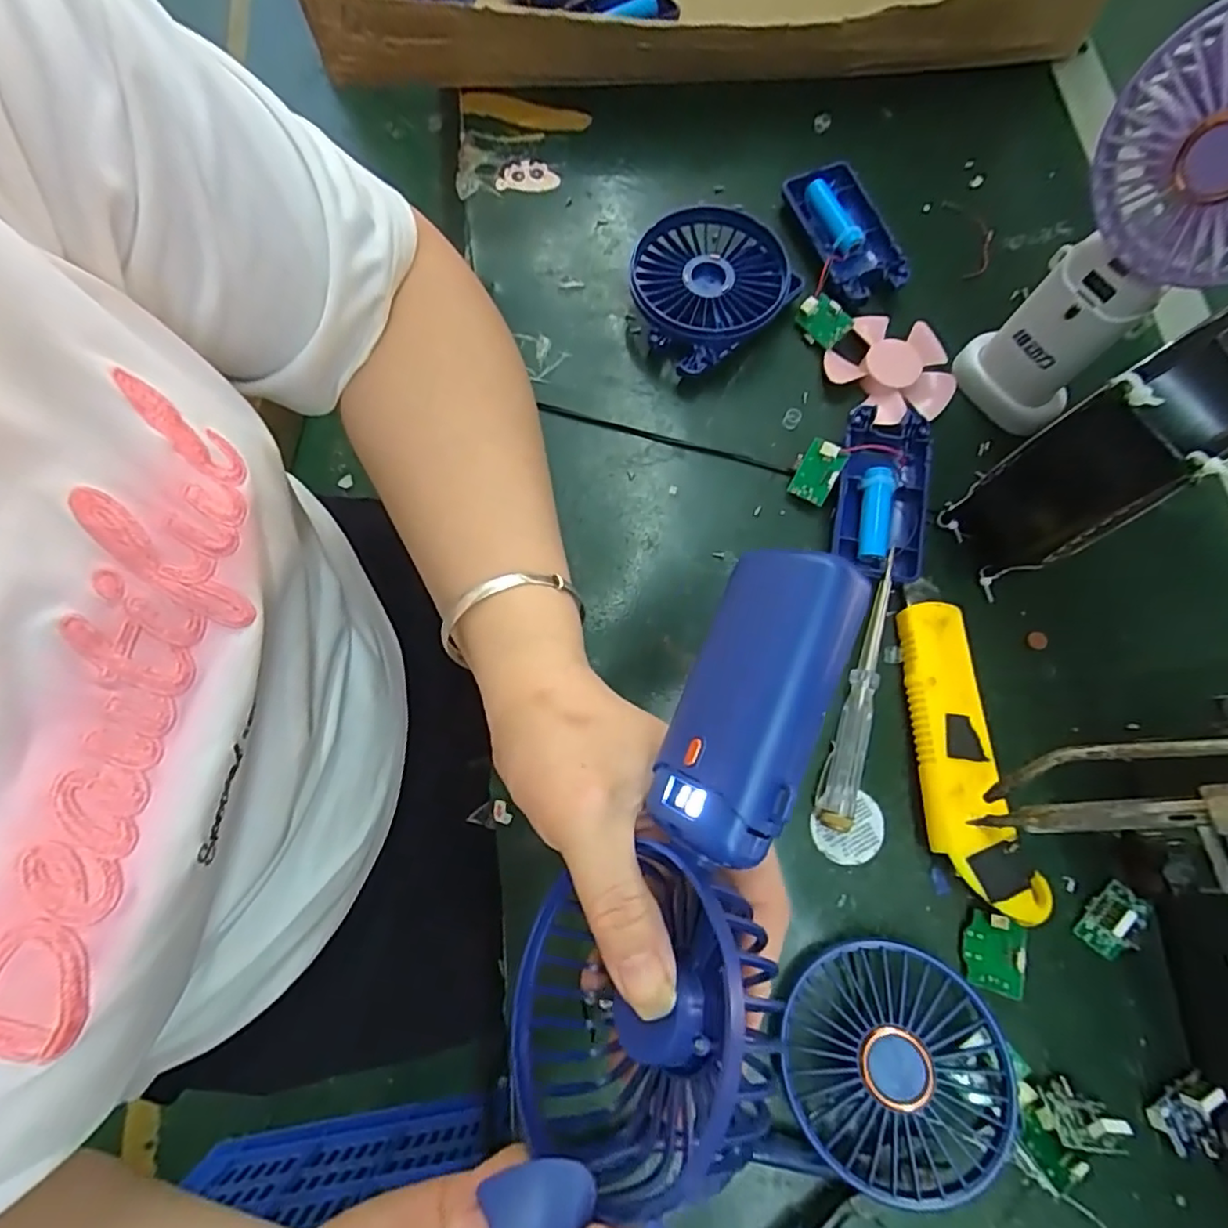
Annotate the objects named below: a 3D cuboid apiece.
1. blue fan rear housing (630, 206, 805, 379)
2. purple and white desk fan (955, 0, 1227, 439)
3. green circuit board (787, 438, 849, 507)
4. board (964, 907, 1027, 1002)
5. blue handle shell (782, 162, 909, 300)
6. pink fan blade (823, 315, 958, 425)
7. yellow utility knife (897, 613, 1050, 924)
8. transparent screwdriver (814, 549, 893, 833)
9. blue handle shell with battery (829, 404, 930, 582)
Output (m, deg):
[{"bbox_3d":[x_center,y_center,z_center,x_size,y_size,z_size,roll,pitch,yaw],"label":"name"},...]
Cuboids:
[{"bbox_3d":[0.052,-0.186,0.346,0.086,0.032,0.084,0,74,-2],"label":"blue fan rear housing"},{"bbox_3d":[0.223,-0.154,0.256,0.042,0.184,0.083,-30,77,-10],"label":"purple and white desk fan"},{"bbox_3d":[0.106,-0.075,0.320,0.023,0.005,0.030,31,108,20],"label":"green circuit board"},{"bbox_3d":[0.164,0.147,0.263,0.022,0.004,0.031,2,73,35],"label":"board"},{"bbox_3d":[0.140,-0.233,0.370,0.046,0.014,0.092,-16,75,-6],"label":"blue handle shell"},{"bbox_3d":[0.160,-0.140,0.345,0.066,0.010,0.069,0,74,-2],"label":"pink fan blade"},{"bbox_3d":[0.158,0.064,0.283,0.040,0.022,0.139,-6,75,-4],"label":"yellow utility knife"},{"bbox_3d":[0.121,0.037,0.295,0.017,0.016,0.132,18,75,3],"label":"transparent screwdriver"},{"bbox_3d":[0.142,-0.065,0.318,0.045,0.016,0.093,11,74,1],"label":"blue handle shell with battery"}]

